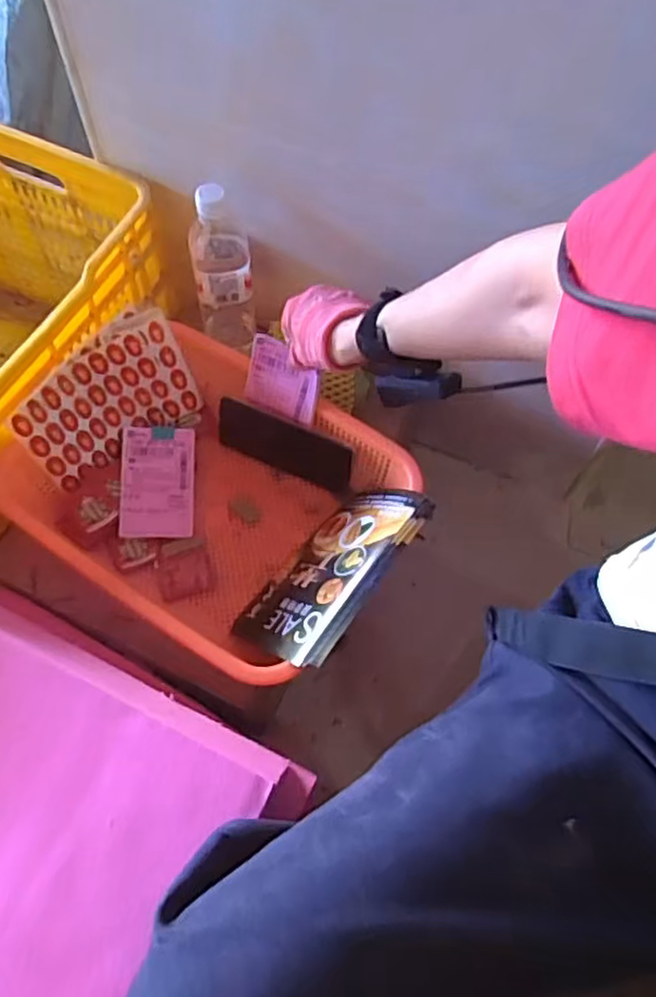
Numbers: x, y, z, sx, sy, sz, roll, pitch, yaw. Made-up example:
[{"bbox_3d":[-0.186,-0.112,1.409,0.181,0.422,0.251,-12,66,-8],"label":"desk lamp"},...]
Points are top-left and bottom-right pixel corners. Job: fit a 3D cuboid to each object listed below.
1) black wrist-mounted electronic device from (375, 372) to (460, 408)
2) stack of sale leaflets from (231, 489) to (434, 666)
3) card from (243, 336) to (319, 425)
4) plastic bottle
[{"bbox_3d":[0.073,-0.091,0.571,0.070,0.027,0.019,-2,58,31],"label":"black wrist-mounted electronic device"},{"bbox_3d":[0.001,0.068,0.672,0.196,0.015,0.138,-51,29,-21],"label":"stack of sale leaflets"},{"bbox_3d":[-0.048,-0.125,0.720,0.080,0.081,0.007,22,37,14],"label":"card"},{"bbox_3d":[-0.117,-0.248,0.767,0.060,0.213,0.063,-9,62,-6],"label":"plastic bottle"}]

